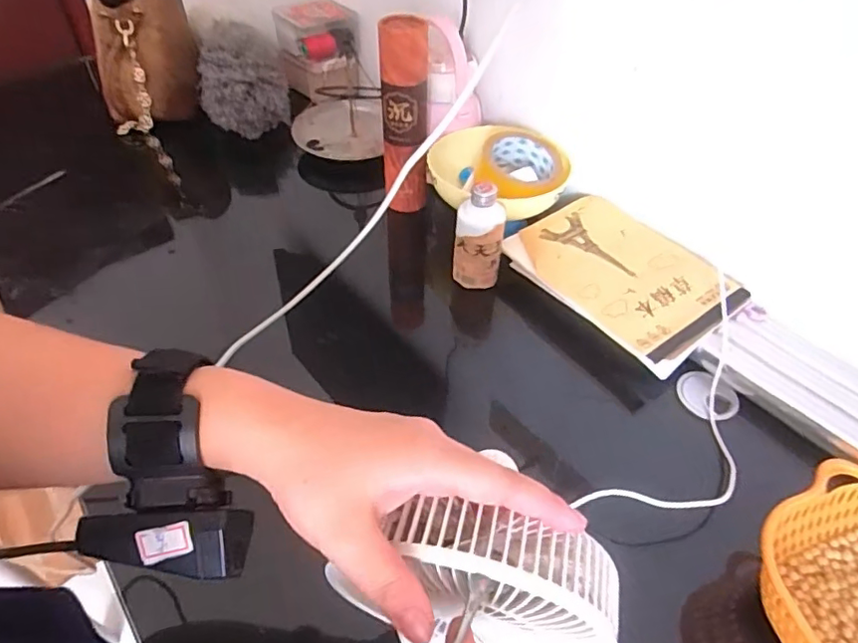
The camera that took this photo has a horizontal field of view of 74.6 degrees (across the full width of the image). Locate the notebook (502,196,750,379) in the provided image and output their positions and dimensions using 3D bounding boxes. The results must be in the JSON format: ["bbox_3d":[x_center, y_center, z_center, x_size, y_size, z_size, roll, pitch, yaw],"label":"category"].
[{"bbox_3d":[0.211,-0.056,0.615,0.160,0.019,0.225,-31,53,-22],"label":"notebook"}]

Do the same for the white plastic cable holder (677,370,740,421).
[{"bbox_3d":[0.269,0.073,0.547,0.047,0.010,0.055,-29,53,-26],"label":"white plastic cable holder"}]

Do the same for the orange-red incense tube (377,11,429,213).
[{"bbox_3d":[-0.031,-0.251,0.702,0.057,0.220,0.054,1,46,0],"label":"orange-red incense tube"}]

